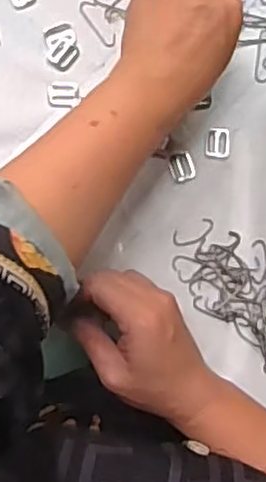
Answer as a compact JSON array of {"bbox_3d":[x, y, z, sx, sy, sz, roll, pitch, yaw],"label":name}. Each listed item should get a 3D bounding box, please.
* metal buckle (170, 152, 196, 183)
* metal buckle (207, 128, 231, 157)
[{"bbox_3d":[0.038,-0.057,0.503,0.017,0.004,0.022,-17,84,-7],"label":"metal buckle"},{"bbox_3d":[0.066,-0.076,0.509,0.017,0.004,0.023,5,82,-4],"label":"metal buckle"}]

